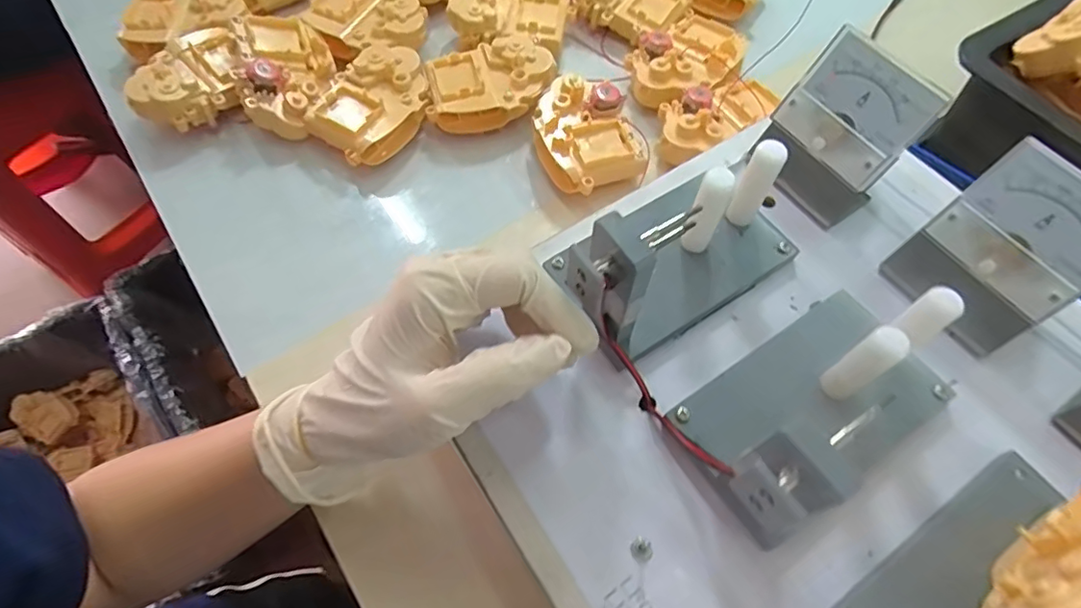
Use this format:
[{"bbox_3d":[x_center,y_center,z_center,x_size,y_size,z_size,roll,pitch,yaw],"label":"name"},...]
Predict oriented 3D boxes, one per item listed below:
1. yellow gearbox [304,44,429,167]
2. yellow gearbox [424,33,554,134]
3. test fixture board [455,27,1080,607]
[{"bbox_3d":[-0.127,-0.152,0.429,0.066,0.035,0.095,35,67,16],"label":"yellow gearbox"},{"bbox_3d":[-0.040,-0.174,0.443,0.099,0.038,0.070,-8,63,-5],"label":"yellow gearbox"},{"bbox_3d":[0.158,0.076,0.210,0.288,0.083,0.377,-31,67,-16],"label":"test fixture board"}]

